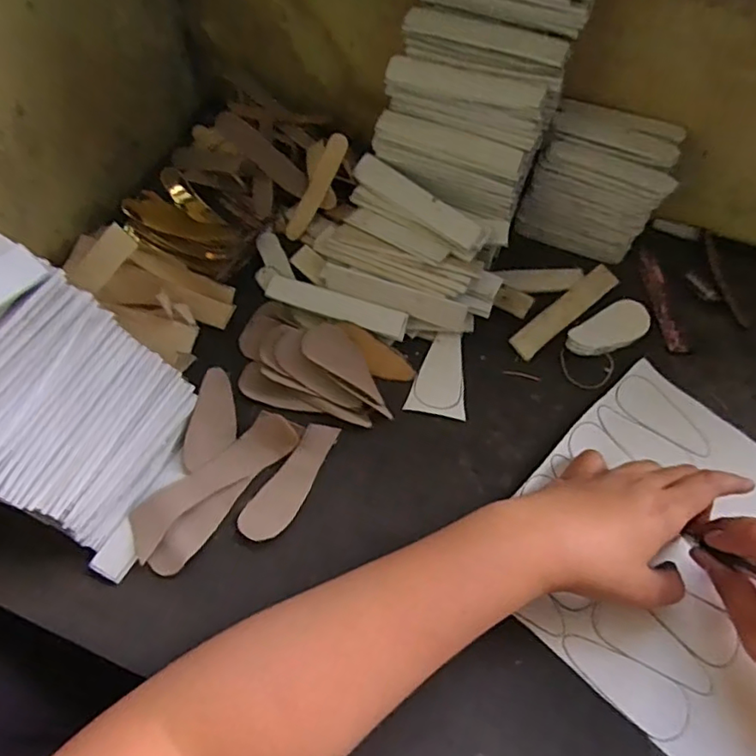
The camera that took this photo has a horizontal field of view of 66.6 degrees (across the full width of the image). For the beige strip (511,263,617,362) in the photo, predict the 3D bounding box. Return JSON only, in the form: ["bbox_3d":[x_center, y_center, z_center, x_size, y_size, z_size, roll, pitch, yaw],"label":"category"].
[{"bbox_3d":[0.145,-0.052,0.443,0.108,0.006,0.022,-38,71,-18],"label":"beige strip"}]

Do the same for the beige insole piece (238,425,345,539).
[{"bbox_3d":[-0.054,0.066,0.369,0.028,0.008,0.084,35,66,8],"label":"beige insole piece"}]

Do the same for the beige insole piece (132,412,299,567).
[{"bbox_3d":[-0.105,0.065,0.367,0.117,0.012,0.030,-40,71,-19],"label":"beige insole piece"}]

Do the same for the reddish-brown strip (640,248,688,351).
[{"bbox_3d":[0.224,-0.063,0.455,0.017,0.004,0.096,-3,64,-3],"label":"reddish-brown strip"}]

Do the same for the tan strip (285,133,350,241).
[{"bbox_3d":[-0.049,-0.151,0.458,0.016,0.006,0.088,31,110,-2],"label":"tan strip"}]

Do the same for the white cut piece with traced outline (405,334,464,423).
[{"bbox_3d":[0.045,-0.004,0.417,0.040,0.004,0.066,8,64,2],"label":"white cut piece with traced outline"}]

